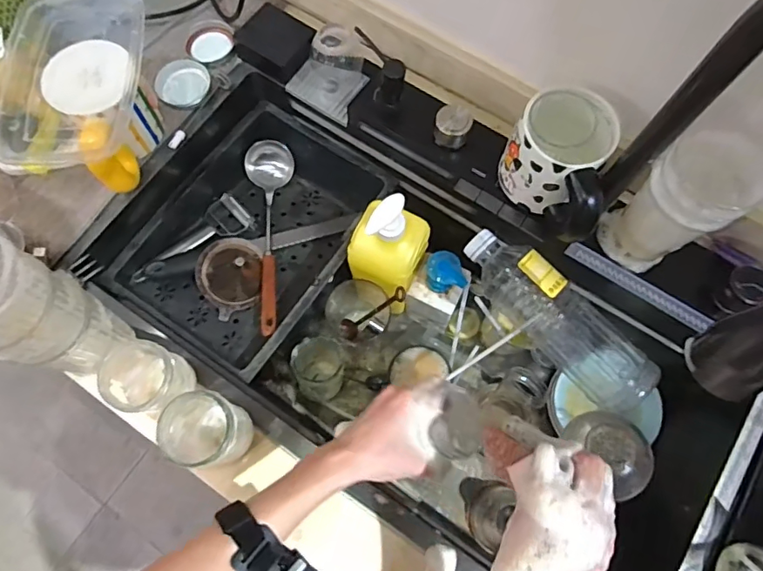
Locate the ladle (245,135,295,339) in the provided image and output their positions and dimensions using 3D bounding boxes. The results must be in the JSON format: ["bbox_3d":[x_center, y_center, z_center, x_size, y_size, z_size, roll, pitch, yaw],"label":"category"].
[{"bbox_3d":[-0.151,-0.068,0.719,0.068,0.061,0.292,-6,72,-3],"label":"ladle"}]

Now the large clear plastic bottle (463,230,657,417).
[{"bbox_3d":[0.201,0.036,0.598,0.064,0.076,0.250,-42,77,-13],"label":"large clear plastic bottle"}]

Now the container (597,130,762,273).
[{"bbox_3d":[0.293,-0.081,0.513,0.089,0.137,0.076,-36,76,-11],"label":"container"}]

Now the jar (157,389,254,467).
[{"bbox_3d":[-0.165,0.139,0.491,0.064,0.094,0.060,0,72,-1],"label":"jar"}]

